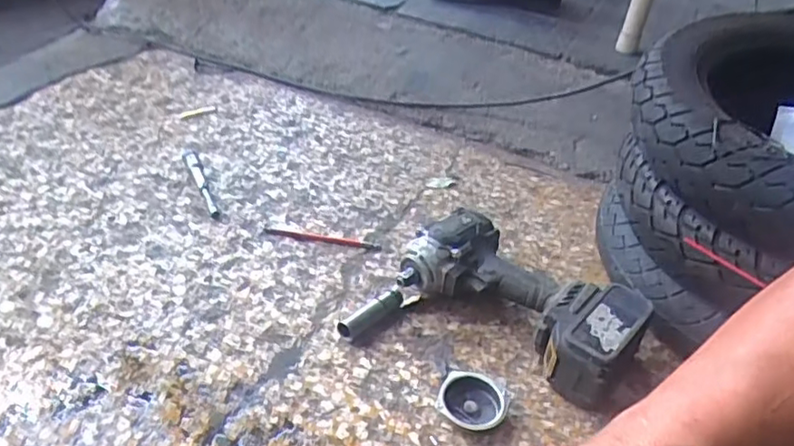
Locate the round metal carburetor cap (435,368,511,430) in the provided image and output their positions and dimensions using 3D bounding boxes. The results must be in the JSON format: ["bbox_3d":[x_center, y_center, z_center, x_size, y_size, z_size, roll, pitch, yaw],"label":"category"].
[{"bbox_3d":[0.071,0.165,0.576,0.061,0.018,0.061,3,39,-3],"label":"round metal carburetor cap"}]

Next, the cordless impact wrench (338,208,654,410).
[{"bbox_3d":[0.110,0.081,0.642,0.282,0.076,0.175,17,40,14],"label":"cordless impact wrench"}]

